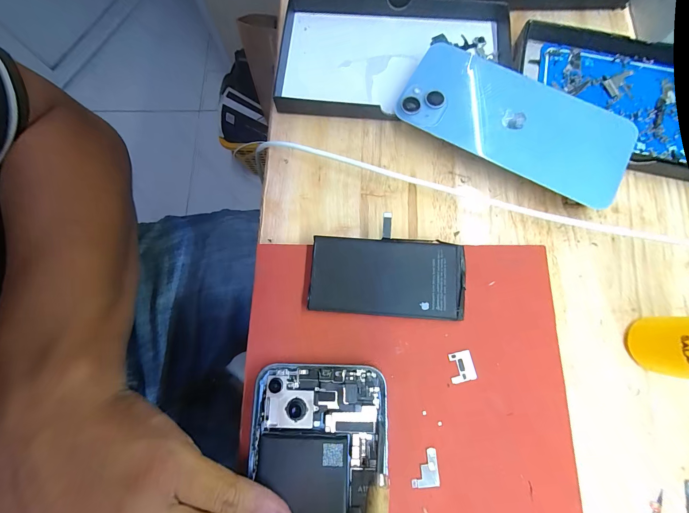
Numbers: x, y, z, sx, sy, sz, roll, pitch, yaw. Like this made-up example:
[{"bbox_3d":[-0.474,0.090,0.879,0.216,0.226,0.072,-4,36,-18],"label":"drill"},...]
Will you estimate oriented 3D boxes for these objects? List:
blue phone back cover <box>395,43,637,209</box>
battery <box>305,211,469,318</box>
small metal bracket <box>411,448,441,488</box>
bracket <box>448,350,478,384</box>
[{"bbox_3d":[0.119,-0.098,0.206,0.153,0.008,0.080,28,78,5],"label":"blue phone back cover"},{"bbox_3d":[0.027,0.009,0.188,0.098,0.006,0.057,3,80,3],"label":"battery"},{"bbox_3d":[0.046,0.121,0.167,0.015,0.004,0.019,-3,77,0],"label":"small metal bracket"},{"bbox_3d":[0.072,0.067,0.178,0.015,0.004,0.017,-12,77,-2],"label":"bracket"}]

